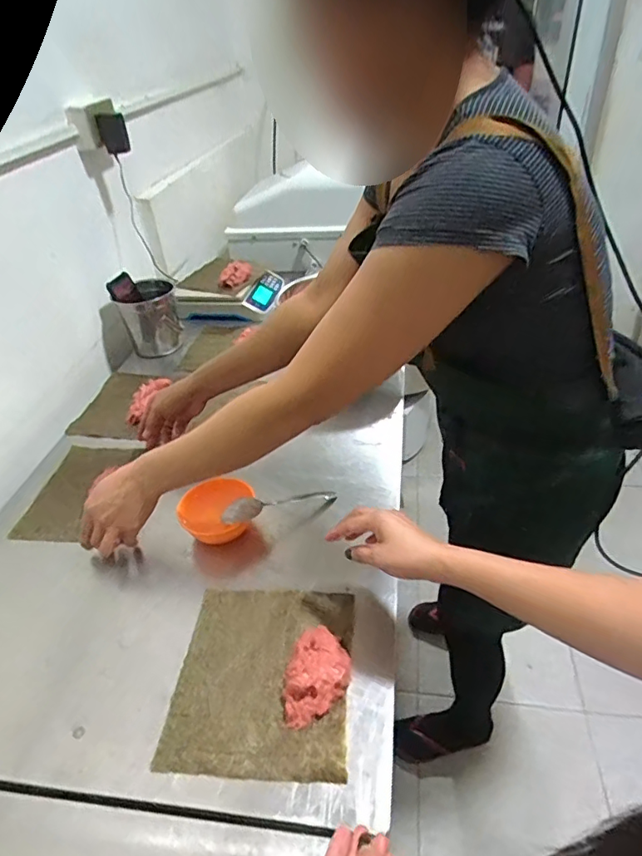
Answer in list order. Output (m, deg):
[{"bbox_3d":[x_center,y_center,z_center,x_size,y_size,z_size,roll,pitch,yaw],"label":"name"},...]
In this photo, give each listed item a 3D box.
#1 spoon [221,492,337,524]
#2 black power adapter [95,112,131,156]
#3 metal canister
[{"bbox_3d":[-0.057,0.106,0.738,0.168,0.021,0.033,-7,35,-30],"label":"spoon"},{"bbox_3d":[-0.423,-0.602,1.065,0.052,0.072,0.029,-13,38,-9],"label":"black power adapter"},{"bbox_3d":[-0.380,-0.247,1.152,0.126,0.150,0.115,-16,39,-13],"label":"metal canister"}]

